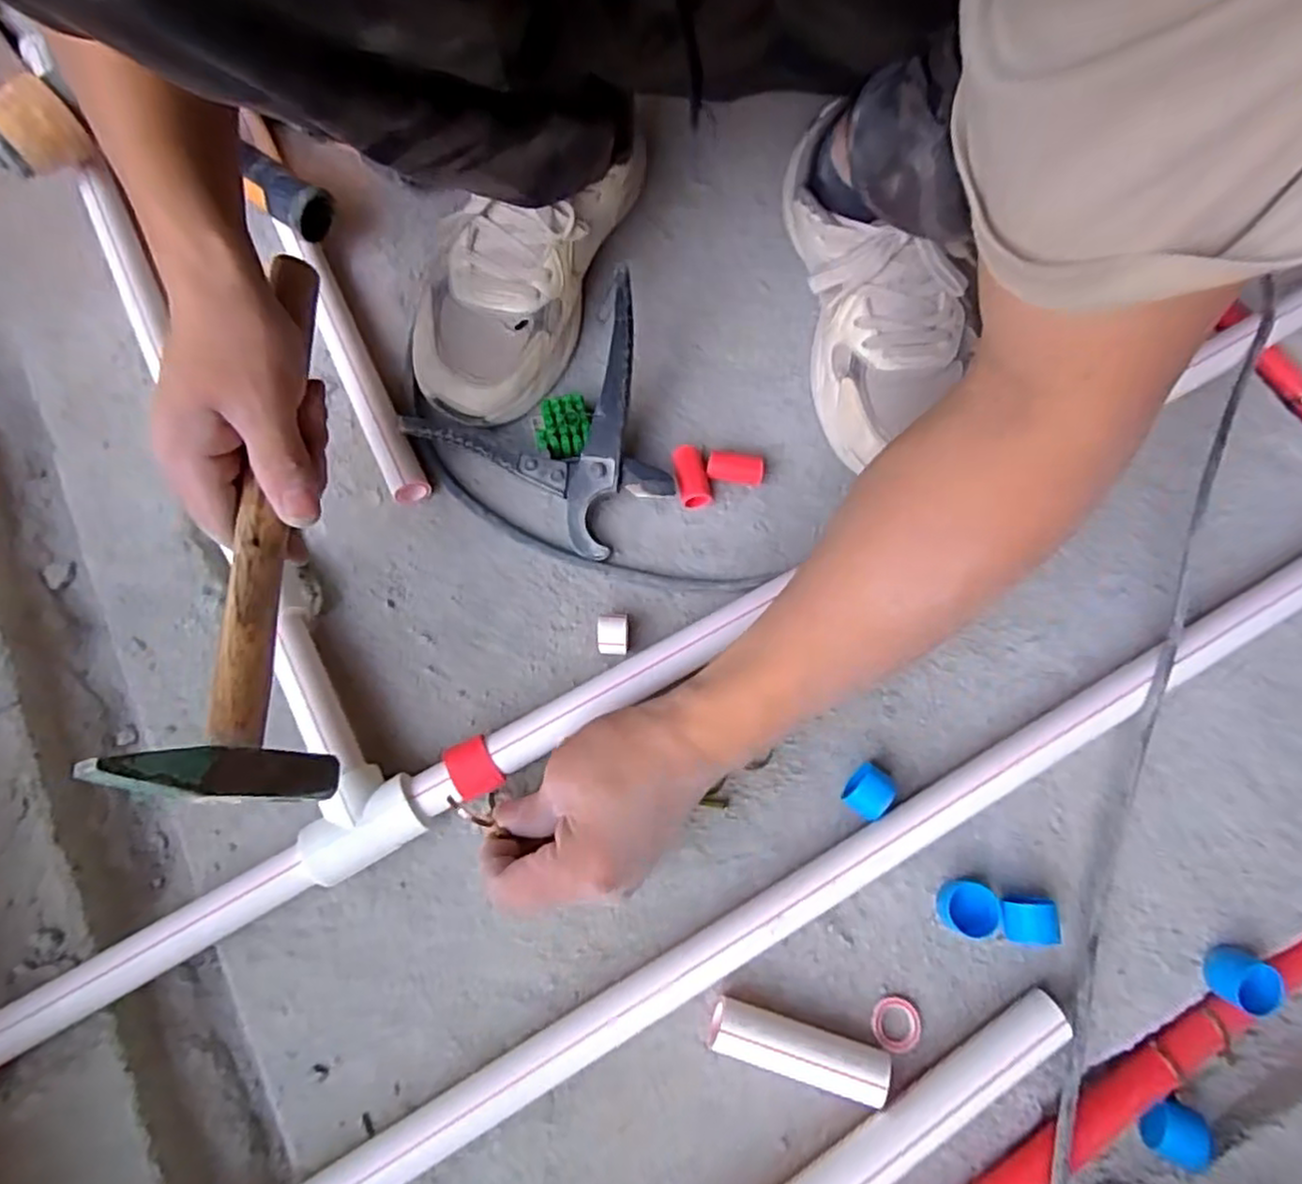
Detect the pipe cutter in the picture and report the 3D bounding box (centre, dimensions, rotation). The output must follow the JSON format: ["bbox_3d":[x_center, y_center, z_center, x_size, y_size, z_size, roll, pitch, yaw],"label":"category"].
[{"bbox_3d":[-0.059,-0.101,0.471,0.173,0.066,0.149,-28,72,-10],"label":"pipe cutter"}]

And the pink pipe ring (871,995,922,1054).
[{"bbox_3d":[0.132,0.232,0.382,0.026,0.004,0.026,0,70,0],"label":"pink pipe ring"}]

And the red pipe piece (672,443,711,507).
[{"bbox_3d":[0.027,-0.079,0.491,0.020,0.019,0.044,-11,70,-4],"label":"red pipe piece"}]

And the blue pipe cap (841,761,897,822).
[{"bbox_3d":[0.126,0.117,0.415,0.024,0.026,0.026,34,73,11],"label":"blue pipe cap"}]

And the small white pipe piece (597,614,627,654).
[{"bbox_3d":[-0.024,0.028,0.446,0.019,0.024,0.024,2,70,0],"label":"small white pipe piece"}]

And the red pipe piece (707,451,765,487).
[{"bbox_3d":[0.058,-0.083,0.492,0.038,0.023,0.019,13,70,4],"label":"red pipe piece"}]

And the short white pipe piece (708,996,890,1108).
[{"bbox_3d":[0.076,0.237,0.371,0.089,0.029,0.026,16,70,5],"label":"short white pipe piece"}]

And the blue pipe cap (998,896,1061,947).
[{"bbox_3d":[0.205,0.179,0.388,0.028,0.020,0.024,-4,70,-2],"label":"blue pipe cap"}]

